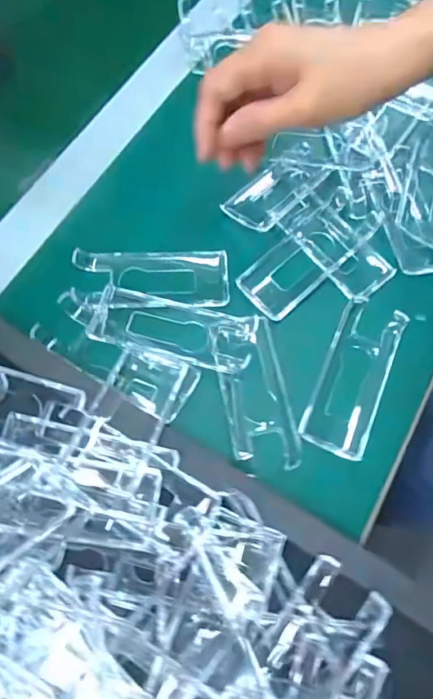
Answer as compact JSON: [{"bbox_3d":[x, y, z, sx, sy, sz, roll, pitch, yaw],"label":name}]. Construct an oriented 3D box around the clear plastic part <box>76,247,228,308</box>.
[{"bbox_3d":[-0.046,-0.055,0.344,0.108,0.012,0.044,1,69,-2],"label":"clear plastic part"}]

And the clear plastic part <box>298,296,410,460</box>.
[{"bbox_3d":[0.096,0.018,0.324,0.044,0.012,0.108,24,70,6],"label":"clear plastic part"}]

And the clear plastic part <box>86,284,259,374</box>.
[{"bbox_3d":[-0.030,-0.014,0.328,0.113,0.016,0.046,12,69,2],"label":"clear plastic part"}]

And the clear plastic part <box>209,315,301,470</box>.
[{"bbox_3d":[0.026,0.024,0.316,0.044,0.015,0.103,-10,70,-7],"label":"clear plastic part"}]

